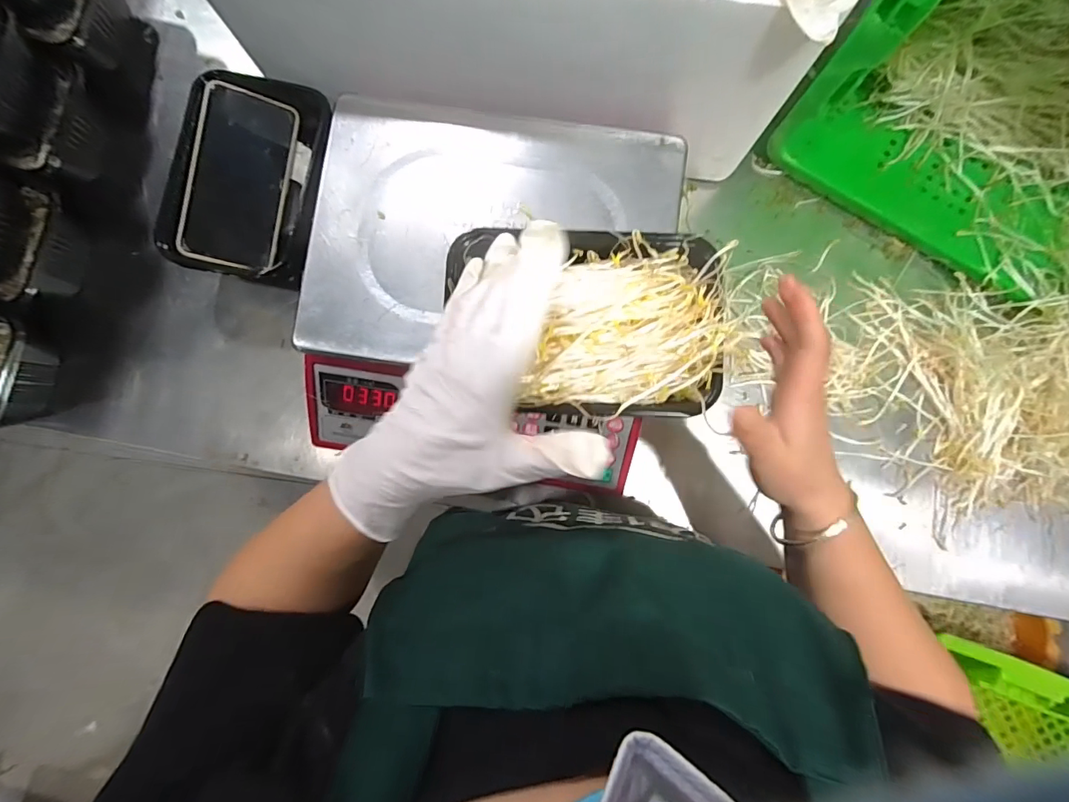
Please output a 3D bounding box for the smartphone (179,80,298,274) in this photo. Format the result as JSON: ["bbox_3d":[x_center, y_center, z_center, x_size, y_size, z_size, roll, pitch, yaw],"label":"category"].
[{"bbox_3d":[-0.274,-0.205,0.423,0.076,0.008,0.159,10,90,-24],"label":"smartphone"}]

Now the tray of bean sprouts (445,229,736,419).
[{"bbox_3d":[0.032,-0.053,0.297,0.178,0.034,0.121,5,88,2],"label":"tray of bean sprouts"}]

